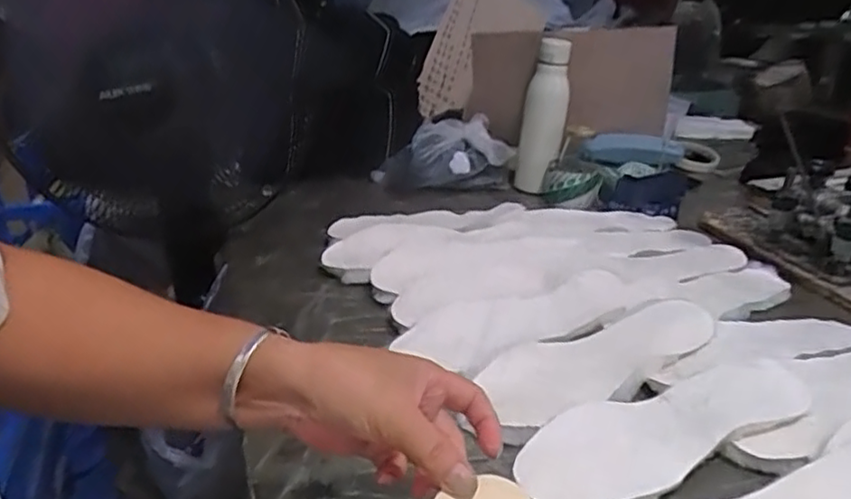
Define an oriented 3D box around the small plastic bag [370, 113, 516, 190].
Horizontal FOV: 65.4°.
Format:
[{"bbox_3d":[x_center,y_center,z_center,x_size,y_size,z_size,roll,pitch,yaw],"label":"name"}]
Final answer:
[{"bbox_3d":[0.031,-0.158,1.107,0.150,0.093,0.156,20,30,36],"label":"small plastic bag"}]

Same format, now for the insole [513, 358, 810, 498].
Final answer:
[{"bbox_3d":[0.186,0.134,0.510,0.264,0.012,0.088,-12,20,-25],"label":"insole"}]

